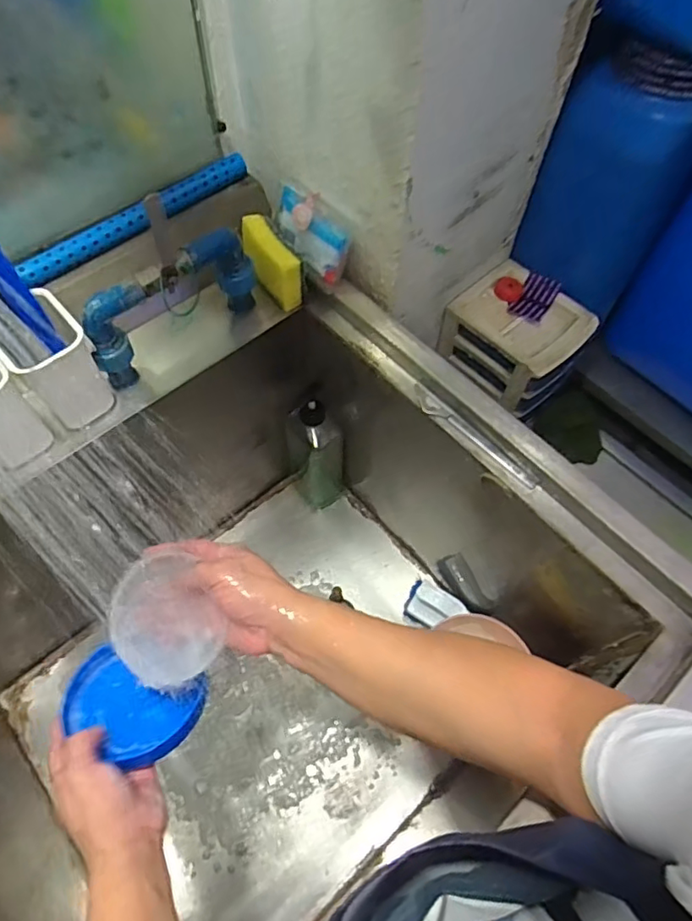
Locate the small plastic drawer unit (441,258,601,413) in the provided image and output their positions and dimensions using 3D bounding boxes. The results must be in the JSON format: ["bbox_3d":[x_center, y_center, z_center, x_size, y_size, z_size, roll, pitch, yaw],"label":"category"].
[{"bbox_3d":[0.243,-0.176,0.797,0.138,0.110,0.171,-40,70,-19],"label":"small plastic drawer unit"}]

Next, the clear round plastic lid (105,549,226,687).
[{"bbox_3d":[-0.156,0.134,0.473,0.093,0.015,0.105,-27,77,2],"label":"clear round plastic lid"}]

